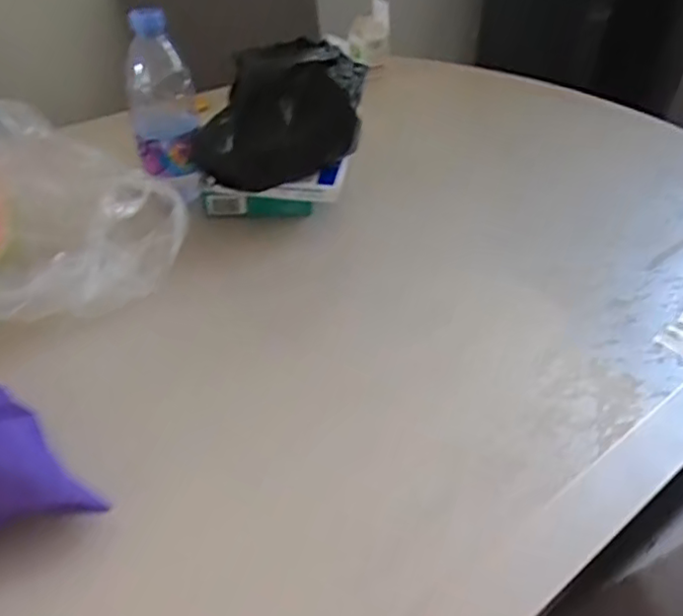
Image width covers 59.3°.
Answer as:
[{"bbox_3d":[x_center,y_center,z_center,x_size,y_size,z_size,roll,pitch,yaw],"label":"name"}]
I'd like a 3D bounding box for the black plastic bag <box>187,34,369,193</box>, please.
[{"bbox_3d":[-0.059,-0.199,0.611,0.174,0.123,0.062,-15,43,-20],"label":"black plastic bag"}]

